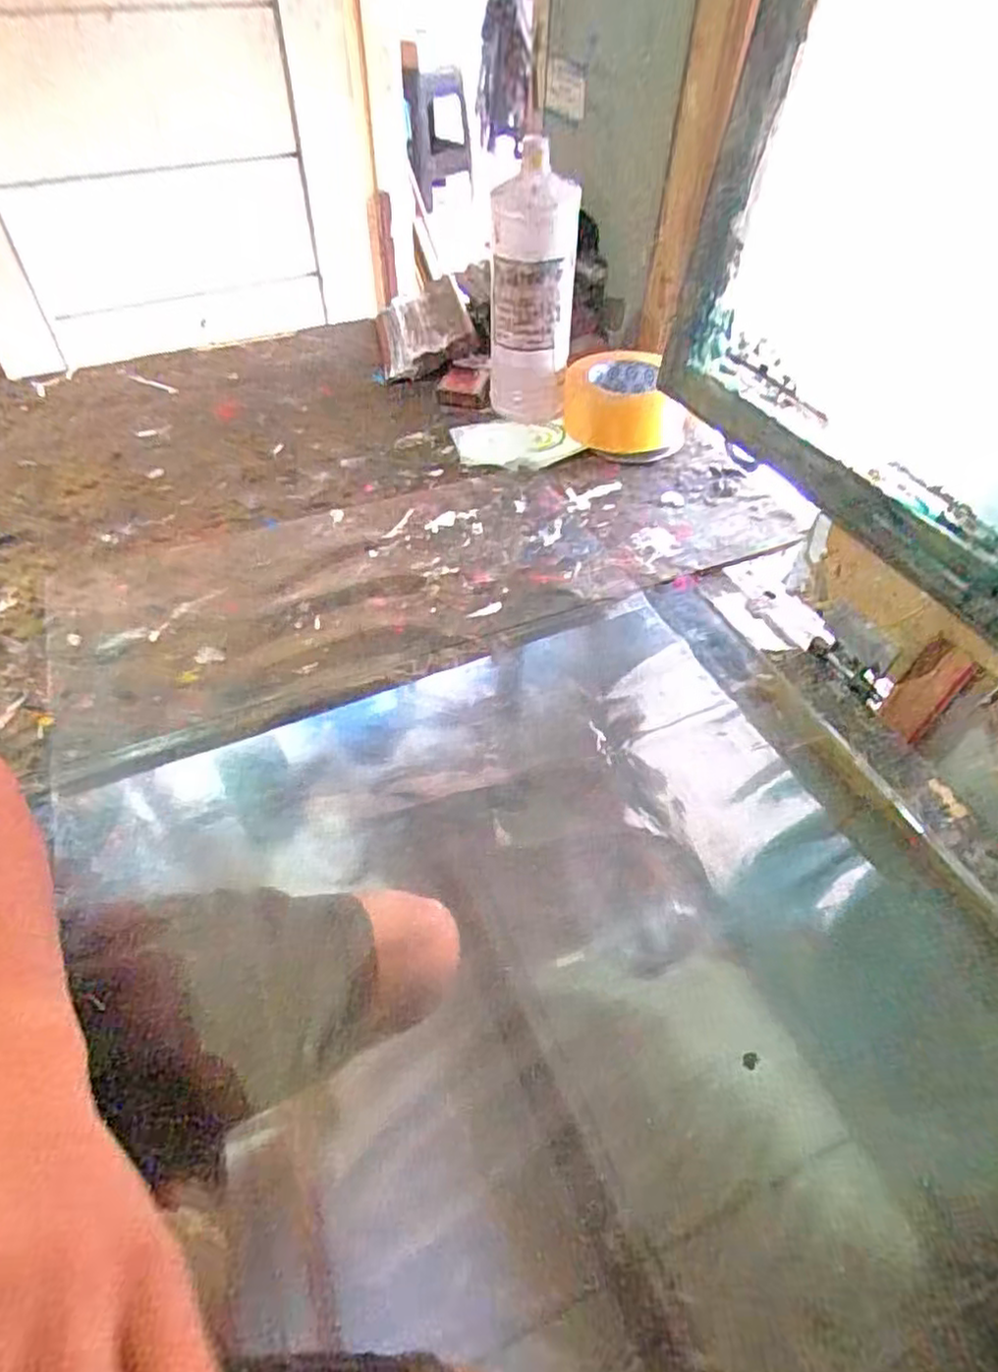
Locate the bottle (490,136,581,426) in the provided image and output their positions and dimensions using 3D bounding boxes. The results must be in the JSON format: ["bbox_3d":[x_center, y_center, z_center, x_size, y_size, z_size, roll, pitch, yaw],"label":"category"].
[{"bbox_3d":[0.032,-0.373,0.672,0.077,0.237,0.070,1,48,-1],"label":"bottle"}]

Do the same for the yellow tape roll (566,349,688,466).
[{"bbox_3d":[0.131,-0.290,0.718,0.120,0.068,0.120,1,48,-1],"label":"yellow tape roll"}]

